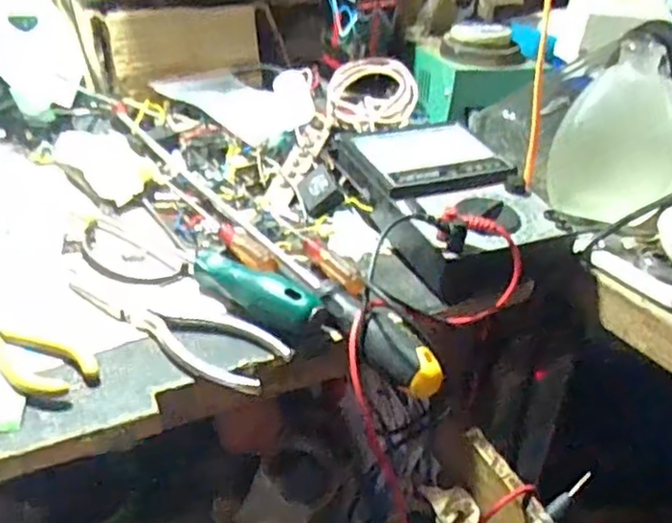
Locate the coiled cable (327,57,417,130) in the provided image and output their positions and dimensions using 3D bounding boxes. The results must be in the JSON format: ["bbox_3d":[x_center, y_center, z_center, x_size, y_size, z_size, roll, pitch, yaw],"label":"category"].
[{"bbox_3d":[0.032,-0.163,0.652,0.087,0.029,0.077,-16,73,-8],"label":"coiled cable"}]

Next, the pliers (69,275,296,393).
[{"bbox_3d":[-0.104,0.036,0.397,0.157,0.006,0.041,18,34,20],"label":"pliers"}]

